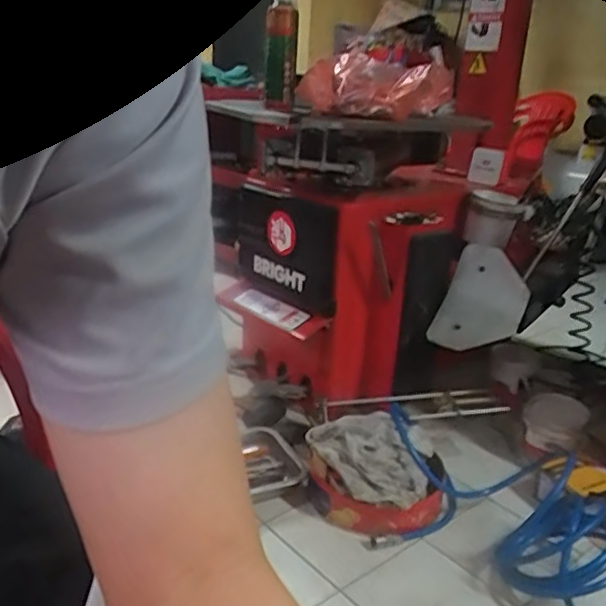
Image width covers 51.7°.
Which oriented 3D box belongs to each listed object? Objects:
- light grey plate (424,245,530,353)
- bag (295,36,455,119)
[{"bbox_3d":[0.373,-0.003,1.302,0.175,0.225,0.015,21,-3,42],"label":"light grey plate"},{"bbox_3d":[0.132,-0.430,1.195,0.289,0.138,0.155,10,21,17],"label":"bag"}]

